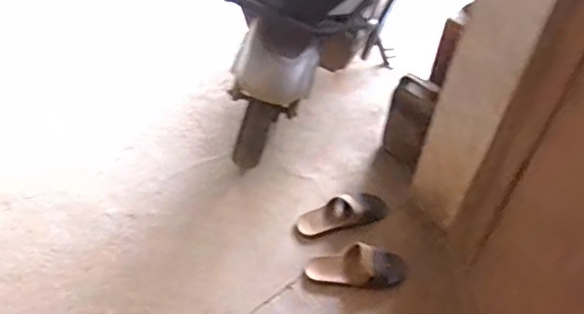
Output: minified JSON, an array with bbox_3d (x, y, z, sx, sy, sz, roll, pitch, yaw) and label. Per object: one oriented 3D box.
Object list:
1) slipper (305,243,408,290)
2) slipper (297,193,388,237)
[{"bbox_3d":[0.176,0.293,1.510,0.267,0.089,0.096,-1,48,-4],"label":"slipper"},{"bbox_3d":[0.145,0.151,1.603,0.259,0.071,0.074,-10,49,-12],"label":"slipper"}]

